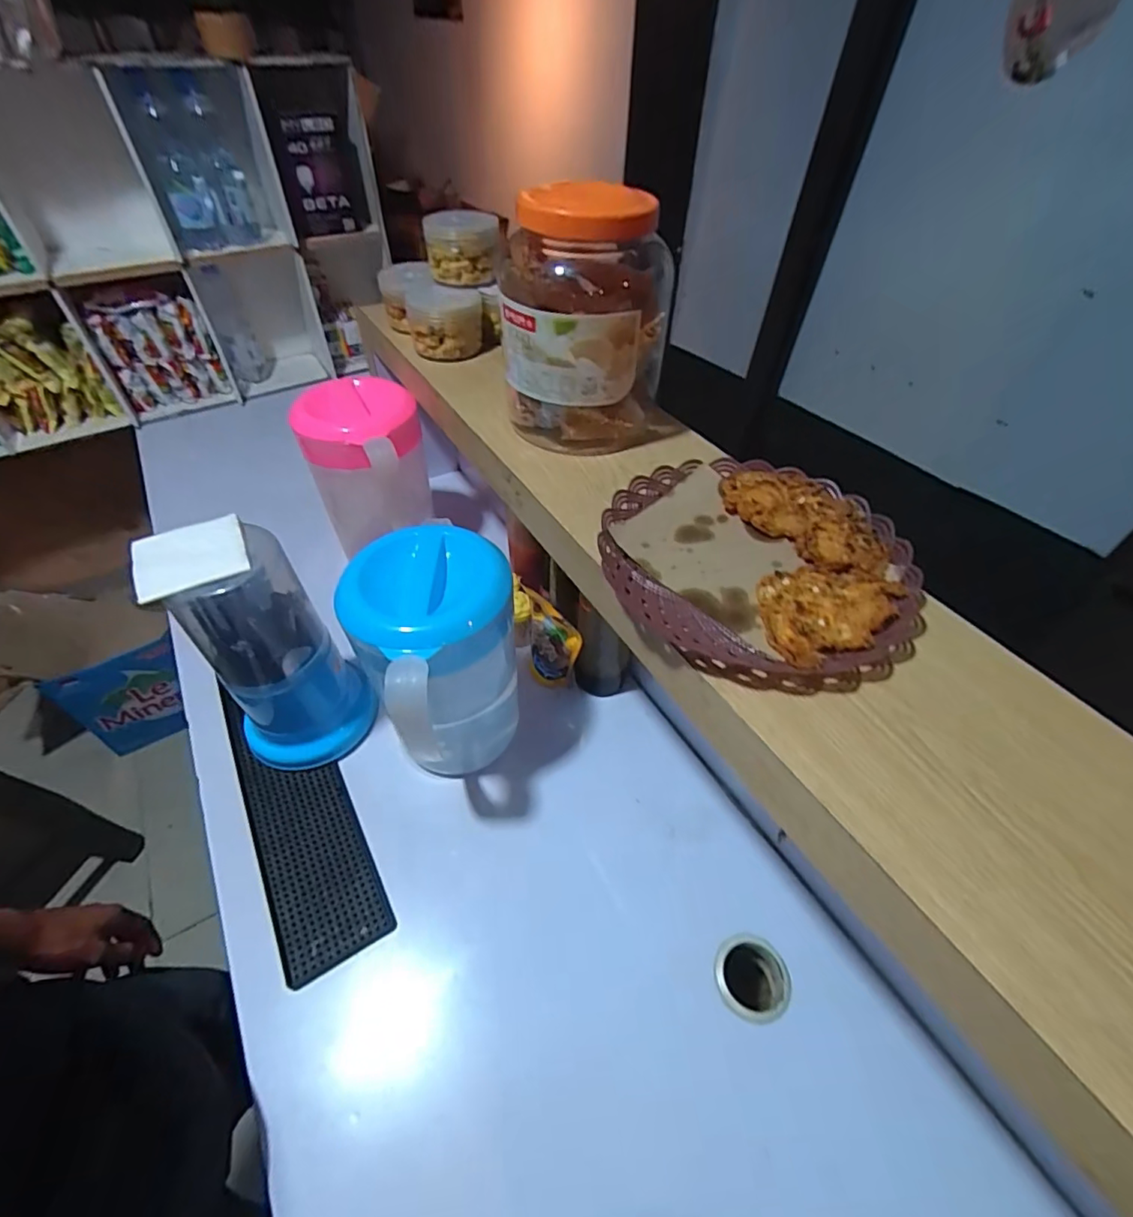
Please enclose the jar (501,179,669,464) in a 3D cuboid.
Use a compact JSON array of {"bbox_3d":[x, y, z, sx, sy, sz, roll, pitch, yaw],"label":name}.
[{"bbox_3d":[0.018,-0.265,0.513,0.143,0.193,0.140,0,48,-1],"label":"jar"}]

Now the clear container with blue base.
[{"bbox_3d":[-0.304,0.045,0.563,0.128,0.264,0.132,36,57,28],"label":"clear container with blue base"}]

